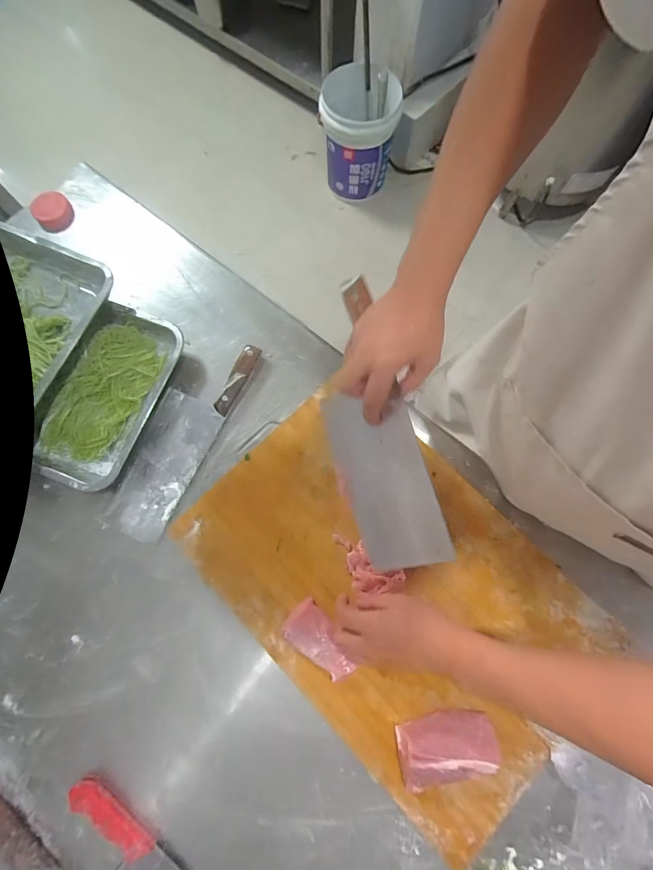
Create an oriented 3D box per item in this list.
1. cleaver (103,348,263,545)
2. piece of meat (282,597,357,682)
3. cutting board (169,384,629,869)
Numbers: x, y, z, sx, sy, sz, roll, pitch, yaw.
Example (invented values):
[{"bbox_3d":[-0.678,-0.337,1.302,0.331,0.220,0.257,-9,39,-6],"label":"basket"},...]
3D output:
[{"bbox_3d":[-0.234,-0.005,0.606,0.108,0.032,0.345,26,78,7],"label":"cleaver"},{"bbox_3d":[-0.011,0.281,0.511,0.053,0.024,0.102,-40,79,-8],"label":"piece of meat"},{"bbox_3d":[0.090,0.206,0.547,0.558,0.031,0.374,44,81,10],"label":"cutting board"}]

